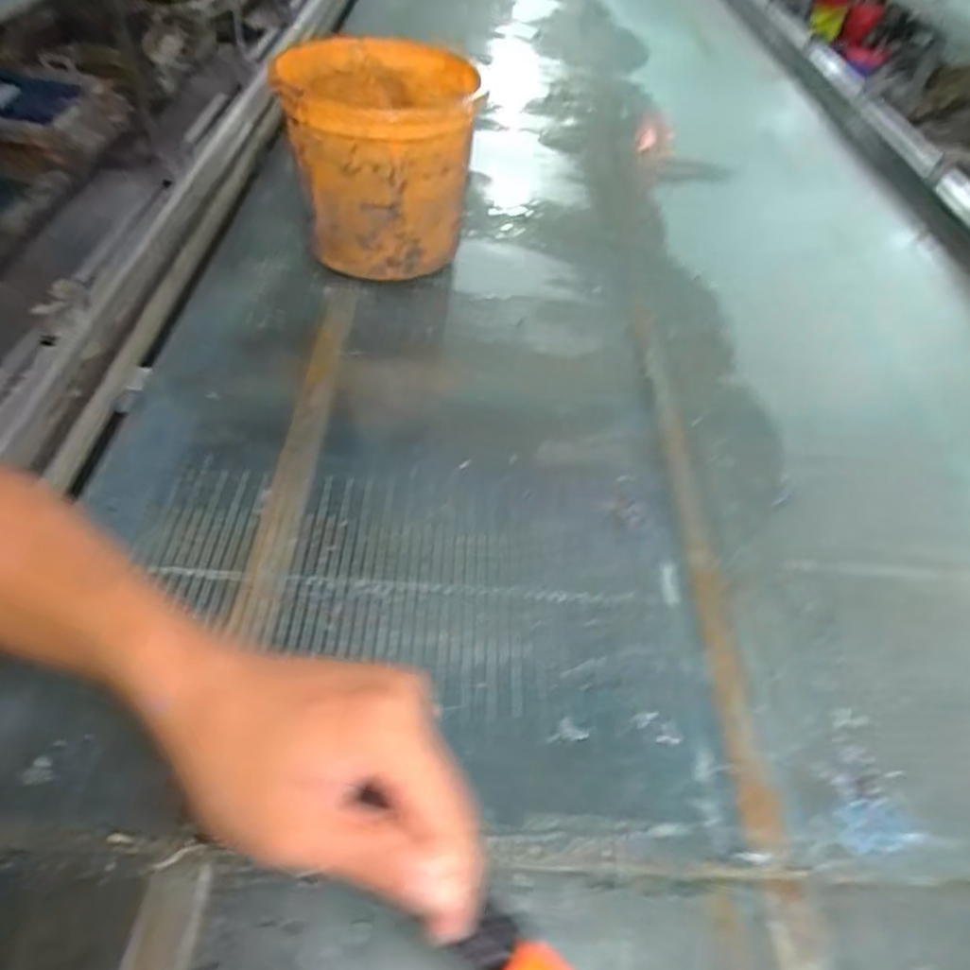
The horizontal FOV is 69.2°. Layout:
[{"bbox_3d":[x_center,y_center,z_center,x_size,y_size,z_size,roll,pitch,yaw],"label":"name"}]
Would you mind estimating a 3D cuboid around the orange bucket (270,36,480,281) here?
[{"bbox_3d":[-0.141,-0.445,0.969,0.248,0.226,0.279,0,47,-7],"label":"orange bucket"}]

